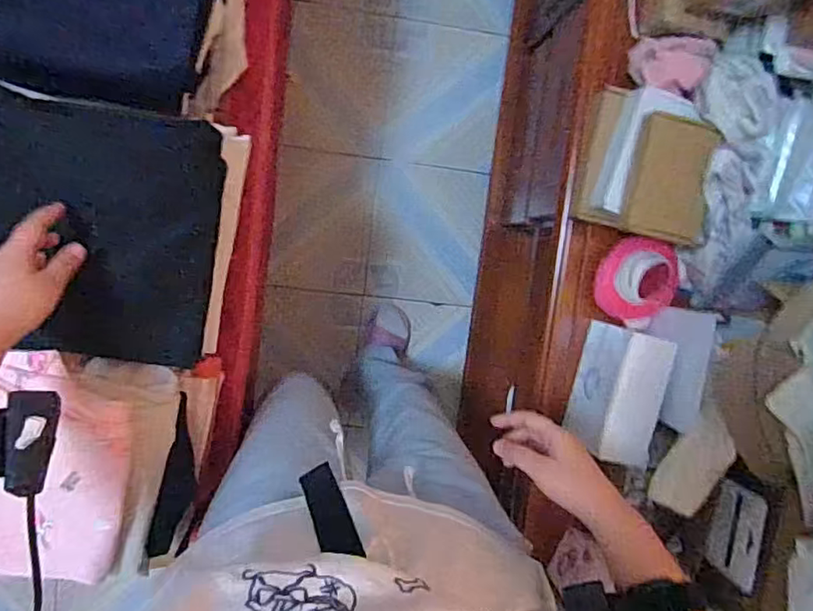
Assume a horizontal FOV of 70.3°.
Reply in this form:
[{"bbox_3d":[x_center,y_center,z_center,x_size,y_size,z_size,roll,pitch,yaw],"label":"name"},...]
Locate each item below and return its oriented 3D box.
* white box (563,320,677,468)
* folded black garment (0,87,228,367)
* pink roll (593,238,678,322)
[{"bbox_3d":[0.264,0.108,0.726,0.071,0.101,0.155,14,94,-9],"label":"white box"},{"bbox_3d":[-0.342,-0.075,0.556,0.296,0.025,0.240,7,97,-21],"label":"folded black garment"},{"bbox_3d":[0.294,-0.033,0.726,0.079,0.064,0.101,11,95,-8],"label":"pink roll"}]

